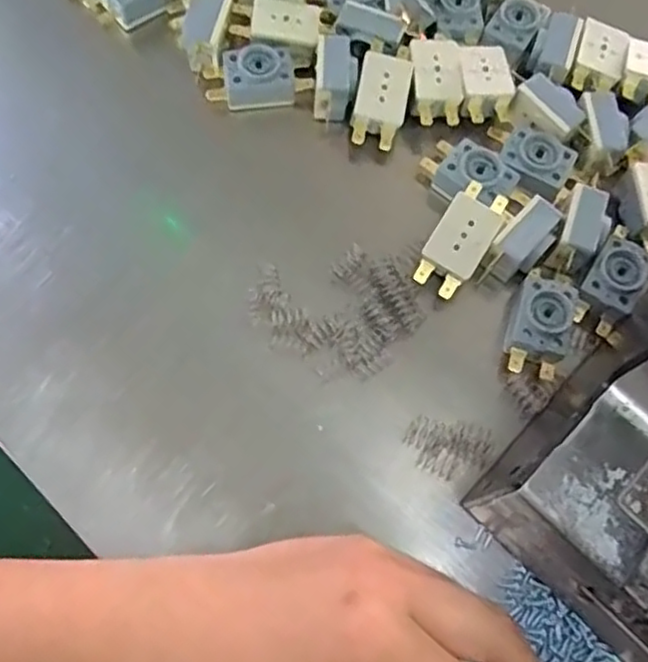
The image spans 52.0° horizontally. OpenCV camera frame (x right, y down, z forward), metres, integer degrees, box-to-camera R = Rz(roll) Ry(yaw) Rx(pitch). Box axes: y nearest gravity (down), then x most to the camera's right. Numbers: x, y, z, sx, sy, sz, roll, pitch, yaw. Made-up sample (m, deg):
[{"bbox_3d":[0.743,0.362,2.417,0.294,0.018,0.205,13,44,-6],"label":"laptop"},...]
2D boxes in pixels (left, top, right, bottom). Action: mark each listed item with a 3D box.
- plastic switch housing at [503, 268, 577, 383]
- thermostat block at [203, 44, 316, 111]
[{"bbox_3d":[0.105,-0.005,0.325,0.029,0.021,0.055,16,71,4],"label":"plastic switch housing"},{"bbox_3d":[-0.036,-0.140,0.370,0.055,0.029,0.027,-7,71,-4],"label":"thermostat block"}]

